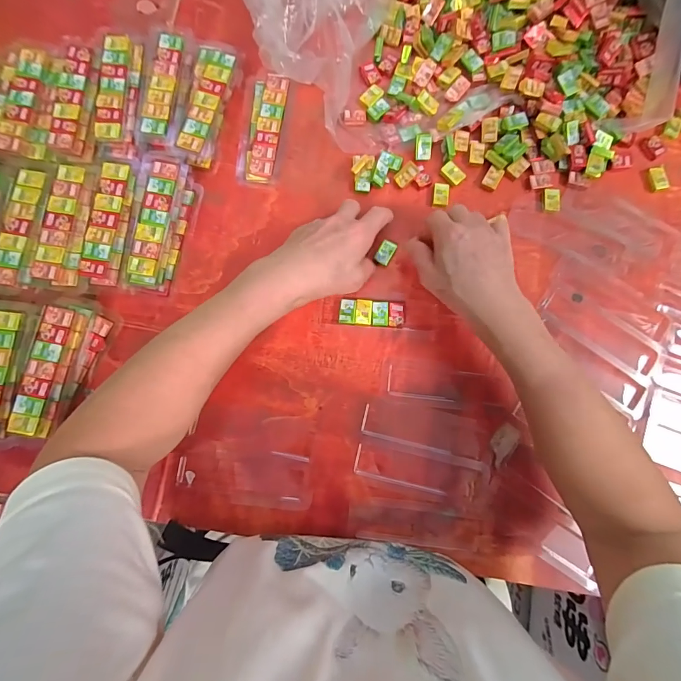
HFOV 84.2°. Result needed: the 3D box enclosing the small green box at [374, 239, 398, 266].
[{"bbox_3d":[0.049,-0.095,0.409,0.017,0.009,0.026,29,82,3],"label":"small green box"}]

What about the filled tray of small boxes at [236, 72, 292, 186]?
[{"bbox_3d":[-0.086,-0.236,0.422,0.047,0.016,0.123,6,81,0],"label":"filled tray of small boxes"}]

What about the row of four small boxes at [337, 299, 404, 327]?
[{"bbox_3d":[0.034,-0.029,0.398,0.070,0.010,0.028,3,81,-1],"label":"row of four small boxes"}]

